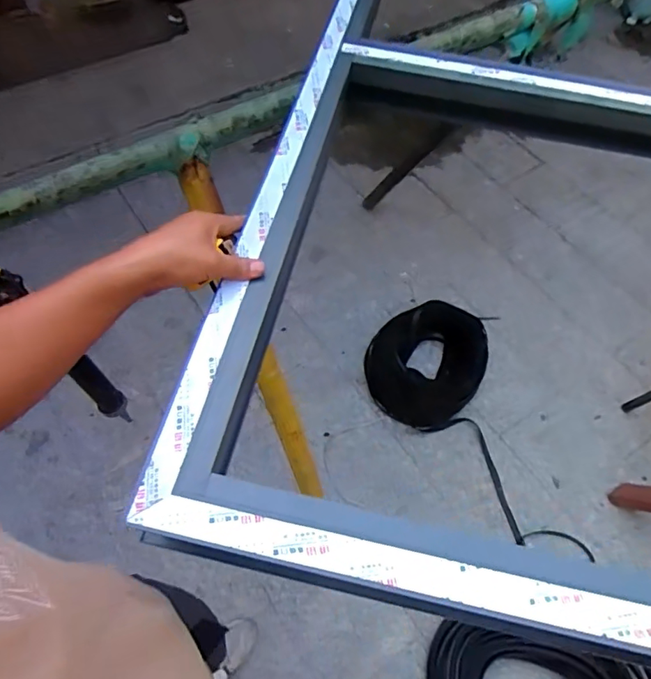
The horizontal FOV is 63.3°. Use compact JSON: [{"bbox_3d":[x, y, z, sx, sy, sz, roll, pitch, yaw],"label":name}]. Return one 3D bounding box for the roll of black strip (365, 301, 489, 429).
[{"bbox_3d":[0.348,0.062,1.817,0.379,0.135,0.450,25,61,12],"label":"roll of black strip"}]

